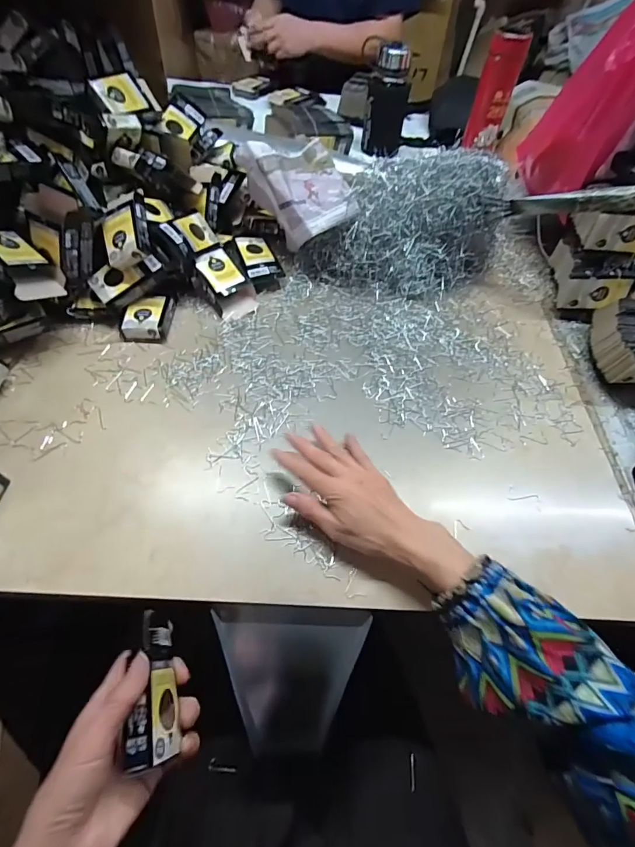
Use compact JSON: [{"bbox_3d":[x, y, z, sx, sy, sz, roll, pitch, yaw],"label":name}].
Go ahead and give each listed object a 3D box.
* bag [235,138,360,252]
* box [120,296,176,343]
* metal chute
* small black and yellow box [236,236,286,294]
[{"bbox_3d":[-0.026,-0.333,0.587,0.108,0.084,0.158,-30,63,-21],"label":"bag"},{"bbox_3d":[-0.225,-0.142,0.541,0.057,0.025,0.071,5,57,0],"label":"box"},{"bbox_3d":[-0.025,0.245,0.386,0.138,0.023,0.145,1,93,4],"label":"metal chute"},{"bbox_3d":[-0.088,-0.245,0.616,0.053,0.026,0.103,-15,59,-13],"label":"small black and yellow box"}]

